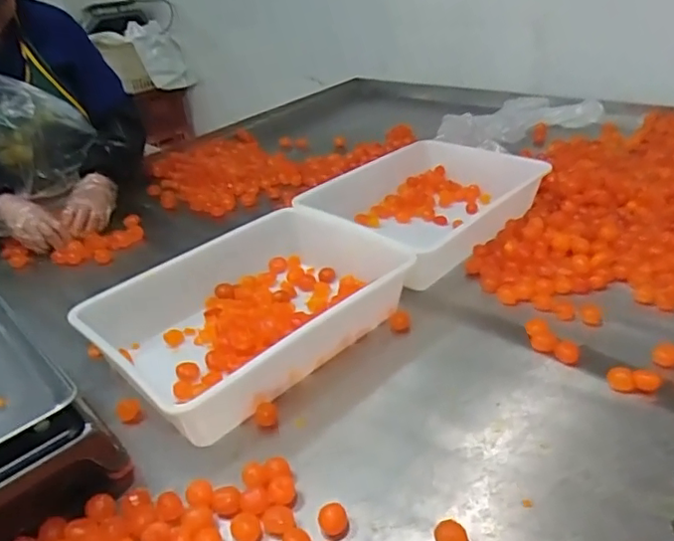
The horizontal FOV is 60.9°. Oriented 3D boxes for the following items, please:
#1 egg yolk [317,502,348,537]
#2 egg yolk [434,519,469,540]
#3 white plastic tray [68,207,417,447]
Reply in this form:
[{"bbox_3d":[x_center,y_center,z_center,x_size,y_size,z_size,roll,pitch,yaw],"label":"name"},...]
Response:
[{"bbox_3d":[-0.004,0.253,0.581,0.029,0.020,0.029,-4,31,3],"label":"egg yolk"},{"bbox_3d":[0.111,0.260,0.553,0.030,0.016,0.033,-9,31,-4],"label":"egg yolk"},{"bbox_3d":[-0.114,0.051,0.855,0.442,0.096,0.292,-29,38,-33],"label":"white plastic tray"}]

